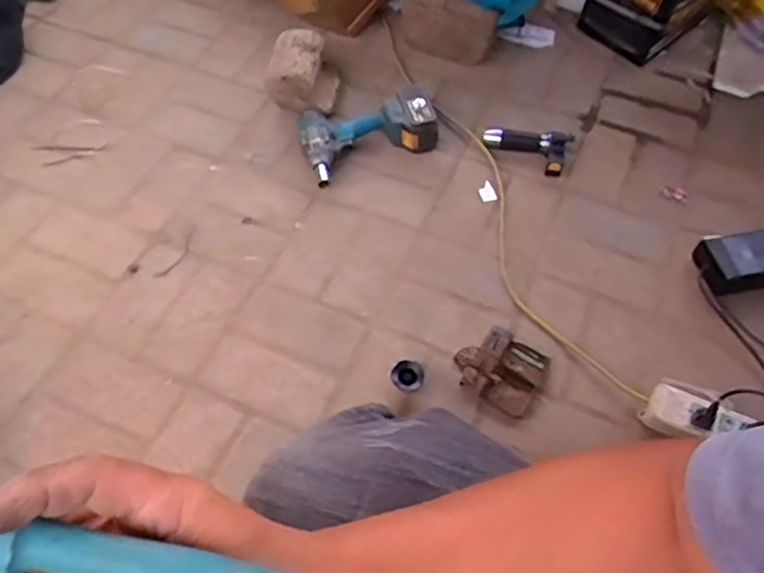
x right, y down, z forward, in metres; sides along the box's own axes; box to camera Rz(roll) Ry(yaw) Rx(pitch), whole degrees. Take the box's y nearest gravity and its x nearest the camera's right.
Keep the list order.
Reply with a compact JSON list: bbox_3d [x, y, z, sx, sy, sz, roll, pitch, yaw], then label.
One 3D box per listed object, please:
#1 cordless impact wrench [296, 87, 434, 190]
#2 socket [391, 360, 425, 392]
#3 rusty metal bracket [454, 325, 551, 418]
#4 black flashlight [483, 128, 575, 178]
[{"bbox_3d":[-0.025,-0.278,1.099,0.237,0.097,0.142,-16,58,-11],"label":"cordless impact wrench"},{"bbox_3d":[0.038,0.127,0.893,0.046,0.020,0.049,0,57,0],"label":"socket"},{"bbox_3d":[0.176,0.106,0.895,0.118,0.072,0.113,29,61,17],"label":"rusty metal bracket"},{"bbox_3d":[0.255,-0.256,1.099,0.152,0.067,0.043,29,61,17],"label":"black flashlight"}]

